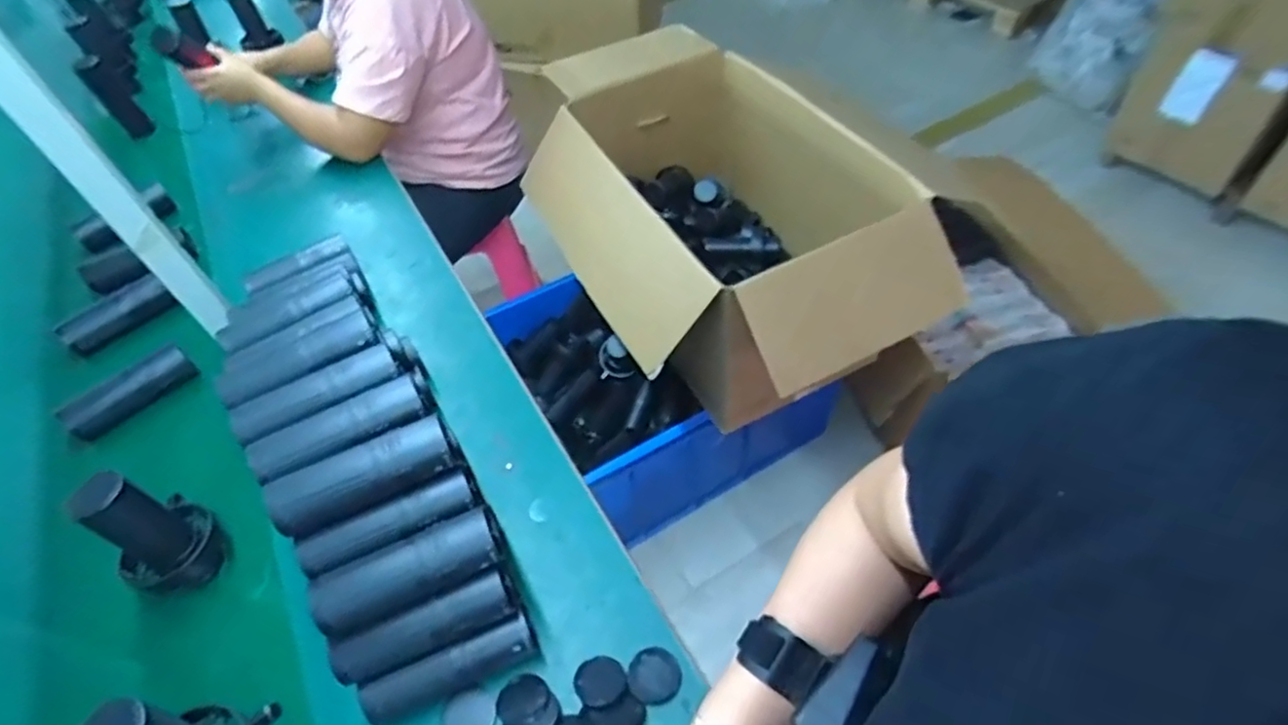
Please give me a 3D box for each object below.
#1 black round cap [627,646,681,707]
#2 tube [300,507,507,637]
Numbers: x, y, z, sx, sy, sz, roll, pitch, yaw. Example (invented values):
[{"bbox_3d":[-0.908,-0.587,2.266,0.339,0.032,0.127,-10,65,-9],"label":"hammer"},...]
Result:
[{"bbox_3d":[0.009,0.301,0.618,0.049,0.009,0.051,-3,51,3],"label":"black round cap"},{"bbox_3d":[-0.207,0.180,0.563,0.164,0.042,0.045,-23,52,-13],"label":"tube"}]

